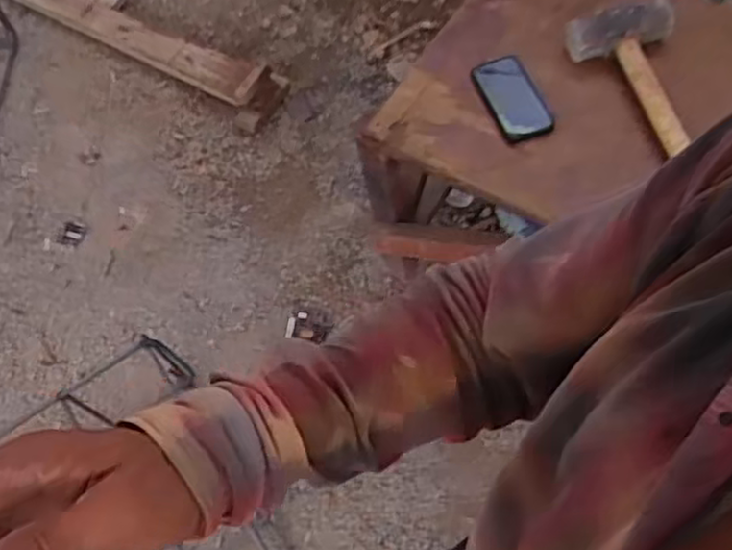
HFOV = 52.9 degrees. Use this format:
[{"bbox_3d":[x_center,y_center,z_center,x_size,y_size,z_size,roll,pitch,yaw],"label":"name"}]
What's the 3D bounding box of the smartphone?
[{"bbox_3d":[0.226,-0.274,1.139,0.076,0.013,0.159,-27,64,10],"label":"smartphone"}]

